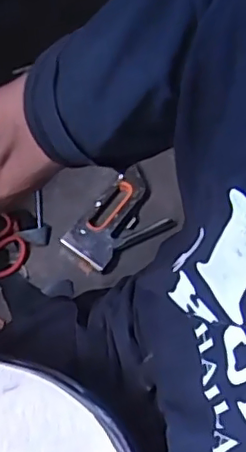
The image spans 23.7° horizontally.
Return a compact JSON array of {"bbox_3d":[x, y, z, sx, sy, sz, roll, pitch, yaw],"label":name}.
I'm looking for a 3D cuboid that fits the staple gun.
[{"bbox_3d":[0.003,-0.003,0.903,0.109,0.022,0.167,37,70,13],"label":"staple gun"}]

